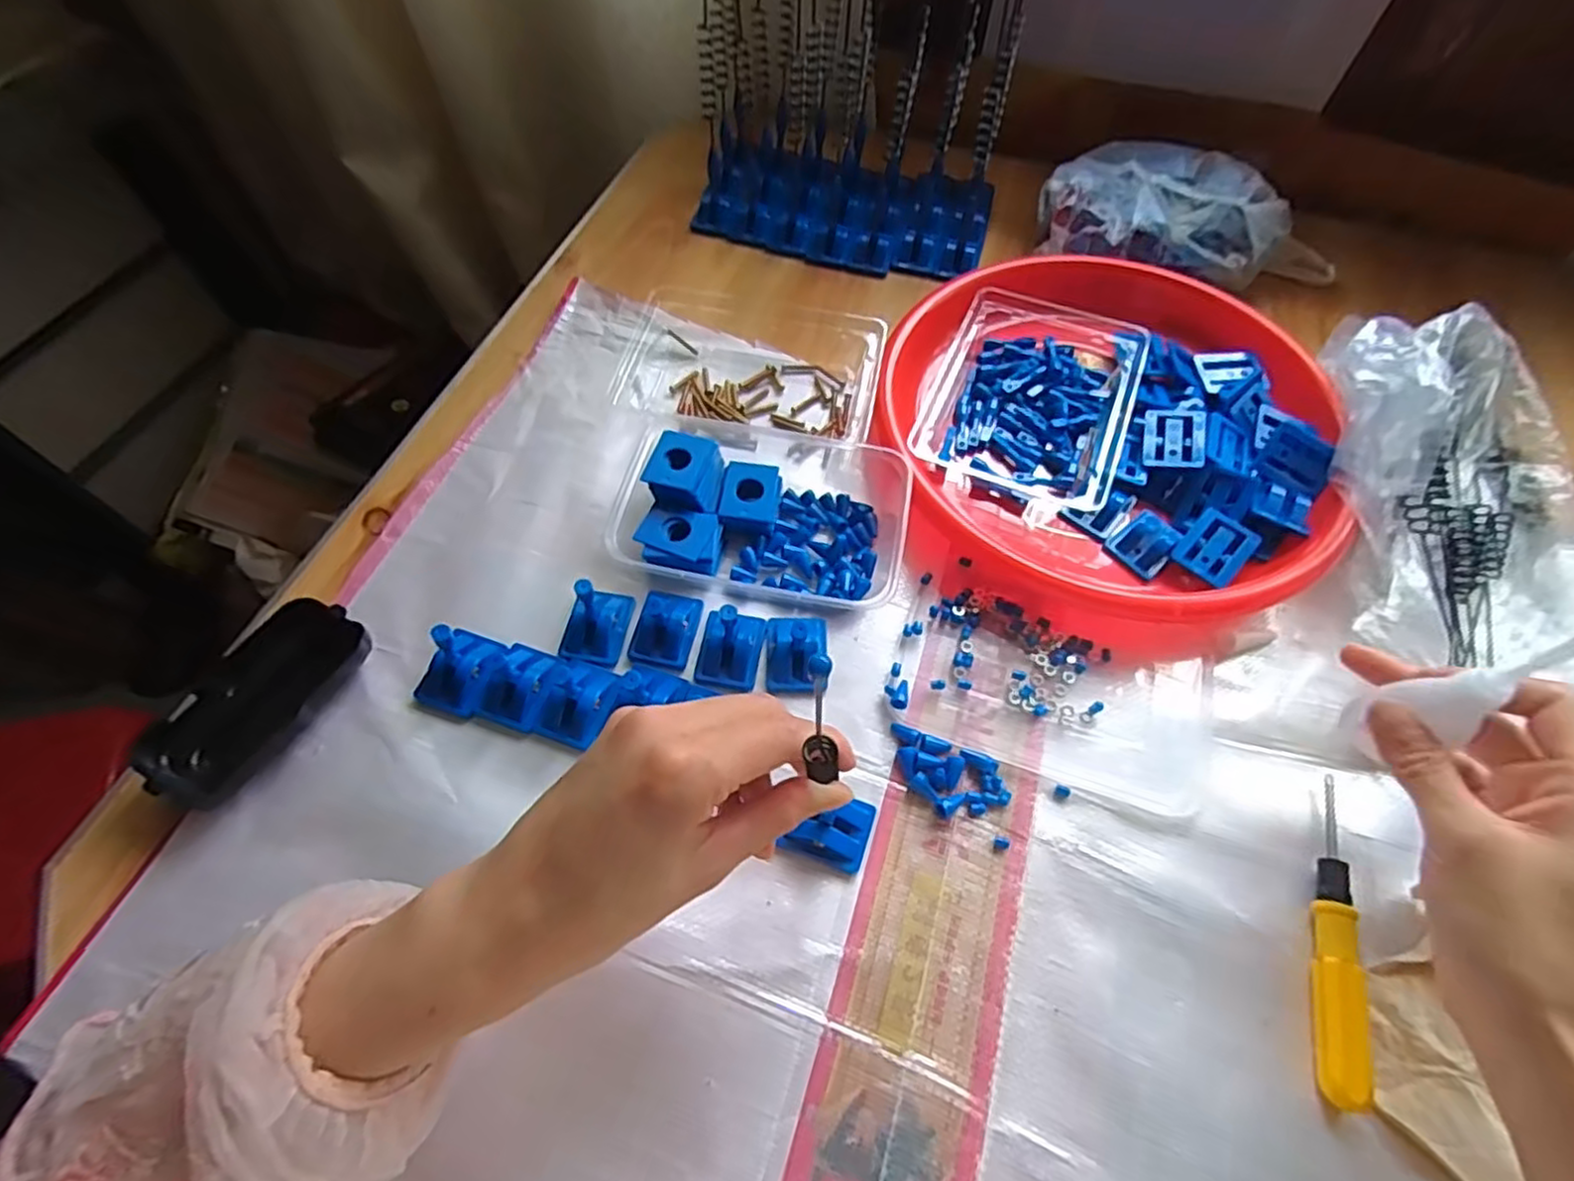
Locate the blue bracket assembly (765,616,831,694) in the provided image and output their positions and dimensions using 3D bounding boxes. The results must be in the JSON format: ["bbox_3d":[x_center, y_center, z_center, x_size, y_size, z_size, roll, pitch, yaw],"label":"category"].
[{"bbox_3d":[0.006,0.033,0.396,0.035,0.021,0.043,0,60,0],"label":"blue bracket assembly"}]

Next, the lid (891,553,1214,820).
[{"bbox_3d":[0.148,0.052,0.391,0.162,0.007,0.105,22,62,12],"label":"lid"}]

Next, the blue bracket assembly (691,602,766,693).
[{"bbox_3d":[-0.031,0.025,0.385,0.033,0.043,0.044,13,60,7],"label":"blue bracket assembly"}]

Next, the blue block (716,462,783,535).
[{"bbox_3d":[-0.022,-0.056,0.444,0.035,0.023,0.045,7,60,4],"label":"blue block"}]

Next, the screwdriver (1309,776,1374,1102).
[{"bbox_3d":[0.253,0.154,0.324,0.015,0.014,0.141,18,61,10],"label":"screwdriver"}]

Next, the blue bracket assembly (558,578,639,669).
[{"bbox_3d":[-0.108,0.012,0.388,0.034,0.043,0.043,8,60,5],"label":"blue bracket assembly"}]

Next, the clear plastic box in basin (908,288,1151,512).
[{"bbox_3d":[0.166,-0.133,0.480,0.120,0.033,0.171,21,62,11],"label":"clear plastic box in basin"}]

